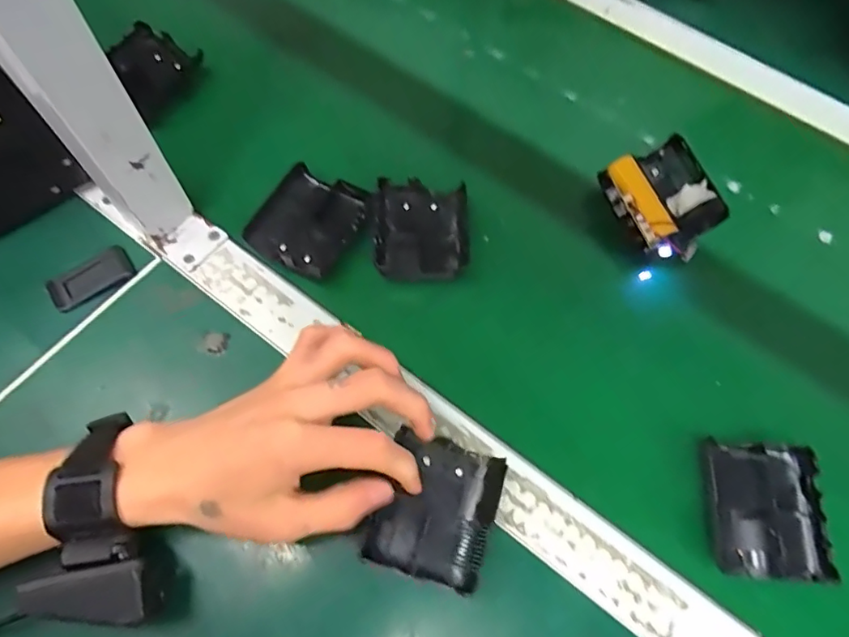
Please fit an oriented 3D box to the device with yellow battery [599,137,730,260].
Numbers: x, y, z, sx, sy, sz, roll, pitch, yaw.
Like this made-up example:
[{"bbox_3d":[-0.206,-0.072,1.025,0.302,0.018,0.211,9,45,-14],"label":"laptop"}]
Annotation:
[{"bbox_3d":[0.184,-0.090,0.416,0.064,0.047,0.084,-24,69,-12],"label":"device with yellow battery"}]

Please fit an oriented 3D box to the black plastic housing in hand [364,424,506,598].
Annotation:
[{"bbox_3d":[0.007,0.111,0.316,0.066,0.015,0.077,17,67,6],"label":"black plastic housing in hand"}]

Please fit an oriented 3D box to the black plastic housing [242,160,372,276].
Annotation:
[{"bbox_3d":[-0.080,-0.071,0.402,0.074,0.022,0.079,27,68,10],"label":"black plastic housing"}]

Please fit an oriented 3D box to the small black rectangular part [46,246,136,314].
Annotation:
[{"bbox_3d":[-0.239,-0.028,0.386,0.056,0.006,0.034,-34,72,-15],"label":"small black rectangular part"}]

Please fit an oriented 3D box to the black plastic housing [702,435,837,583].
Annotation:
[{"bbox_3d":[0.208,0.118,0.332,0.064,0.022,0.076,5,66,0],"label":"black plastic housing"}]

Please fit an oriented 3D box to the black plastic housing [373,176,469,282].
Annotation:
[{"bbox_3d":[-0.003,-0.066,0.404,0.070,0.021,0.082,-5,67,-4],"label":"black plastic housing"}]

